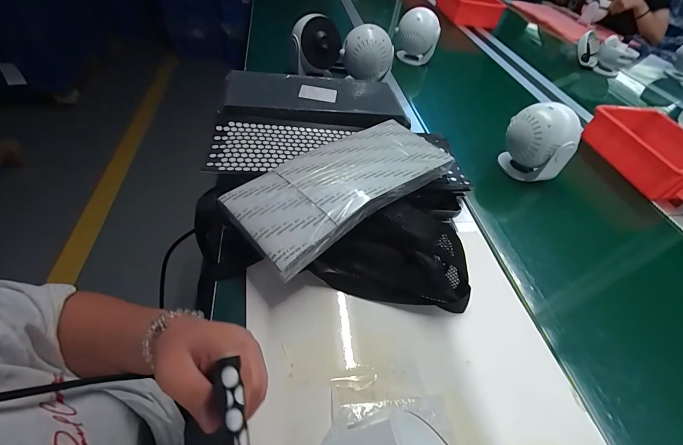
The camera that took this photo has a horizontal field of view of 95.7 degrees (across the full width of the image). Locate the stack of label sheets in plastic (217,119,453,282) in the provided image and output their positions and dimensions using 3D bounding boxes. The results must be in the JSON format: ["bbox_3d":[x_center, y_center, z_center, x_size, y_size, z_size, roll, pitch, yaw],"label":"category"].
[{"bbox_3d":[0.011,-0.063,0.432,0.320,0.039,0.132,-32,59,-30],"label":"stack of label sheets in plastic"}]

